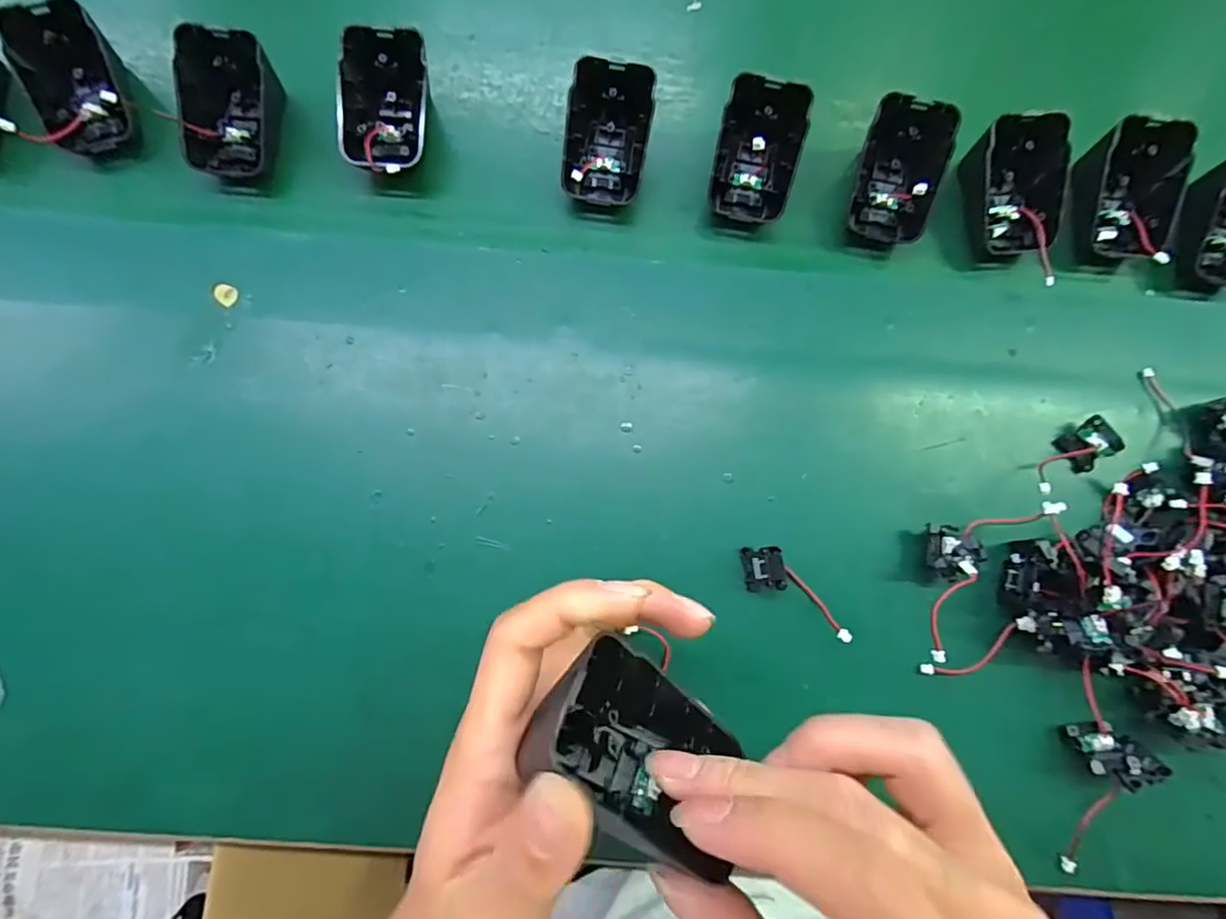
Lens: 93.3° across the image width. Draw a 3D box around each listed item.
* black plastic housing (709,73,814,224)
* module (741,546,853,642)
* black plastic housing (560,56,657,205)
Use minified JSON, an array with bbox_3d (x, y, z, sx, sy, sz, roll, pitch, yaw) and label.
[{"bbox_3d":[0.077,-0.165,0.316,0.043,0.029,0.073,10,116,0],"label":"black plastic housing"},{"bbox_3d":[0.085,0.065,0.277,0.021,0.020,0.058,-43,83,-8],"label":"module"},{"bbox_3d":[-0.003,-0.173,0.313,0.044,0.021,0.071,10,114,3],"label":"black plastic housing"}]

